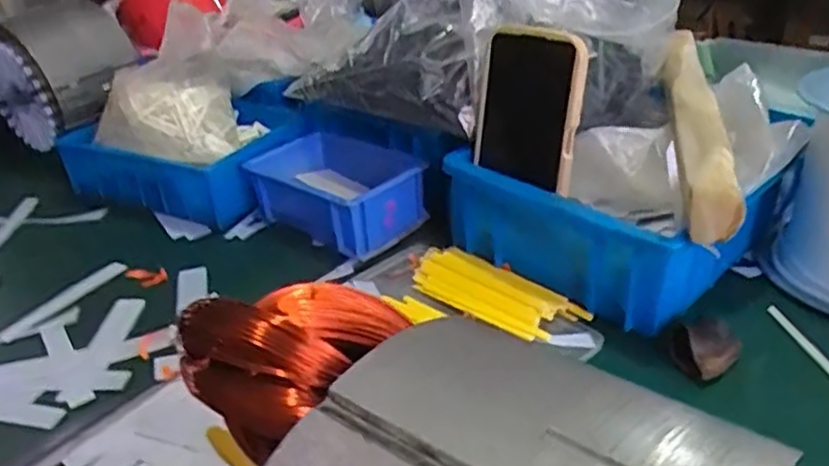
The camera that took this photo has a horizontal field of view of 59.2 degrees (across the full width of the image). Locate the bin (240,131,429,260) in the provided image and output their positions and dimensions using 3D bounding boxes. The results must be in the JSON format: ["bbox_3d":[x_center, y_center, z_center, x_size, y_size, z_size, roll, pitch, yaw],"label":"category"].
[{"bbox_3d":[-0.068,-0.038,0.635,0.150,0.058,0.100,23,40,38],"label":"bin"}]

